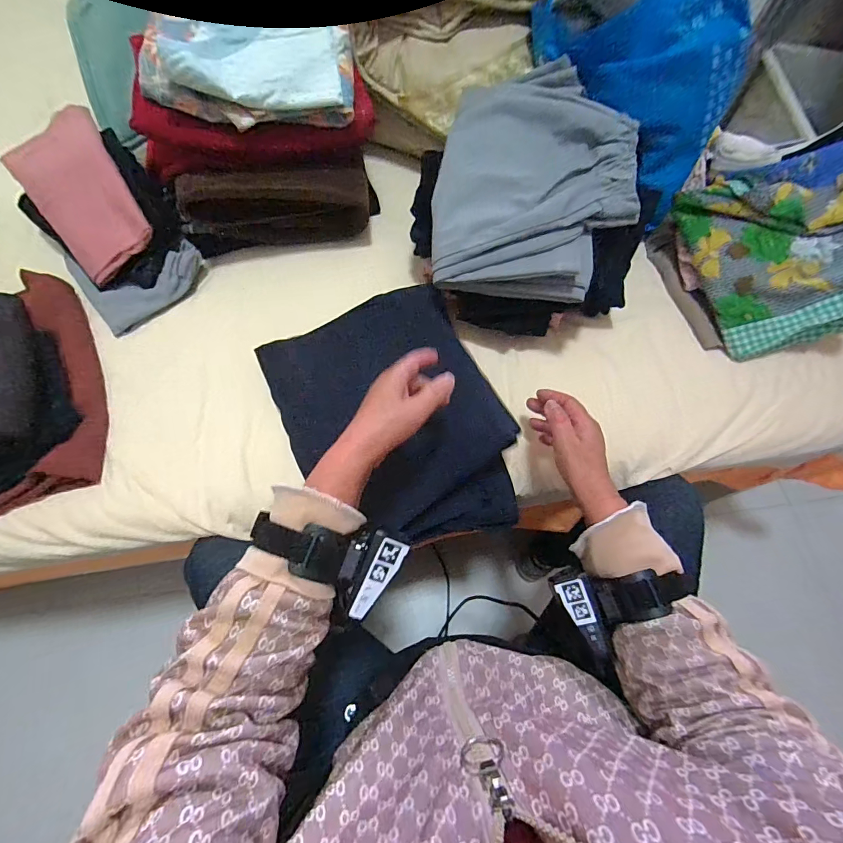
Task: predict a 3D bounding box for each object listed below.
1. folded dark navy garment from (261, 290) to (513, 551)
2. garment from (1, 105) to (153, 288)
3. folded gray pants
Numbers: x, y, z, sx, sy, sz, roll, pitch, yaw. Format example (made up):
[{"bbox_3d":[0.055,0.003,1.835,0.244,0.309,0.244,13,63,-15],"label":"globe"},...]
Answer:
[{"bbox_3d":[-0.032,0.001,0.493,0.232,0.078,0.306,-23,69,-12],"label":"folded dark navy garment"},{"bbox_3d":[-0.439,-0.299,0.529,0.115,0.038,0.217,-37,87,5],"label":"garment"},{"bbox_3d":[0.129,-0.284,0.481,0.211,0.086,0.274,9,66,2],"label":"folded gray pants"}]

